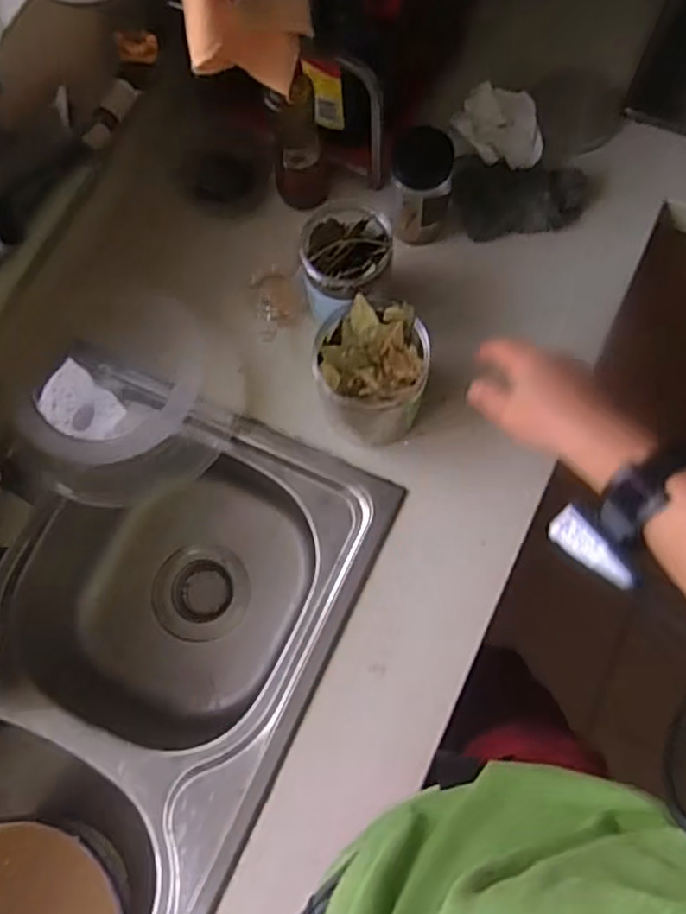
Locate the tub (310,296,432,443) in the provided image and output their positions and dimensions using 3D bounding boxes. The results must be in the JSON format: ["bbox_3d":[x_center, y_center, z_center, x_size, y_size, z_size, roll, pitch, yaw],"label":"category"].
[{"bbox_3d":[0.024,-0.073,0.607,0.099,0.114,0.090,0,75,2],"label":"tub"}]

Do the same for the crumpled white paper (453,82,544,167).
[{"bbox_3d":[0.169,-0.352,0.709,0.095,0.028,0.067,21,77,7],"label":"crumpled white paper"}]

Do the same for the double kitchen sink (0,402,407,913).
[{"bbox_3d":[-0.259,0.305,0.674,0.353,0.186,0.731,25,77,8],"label":"double kitchen sink"}]

